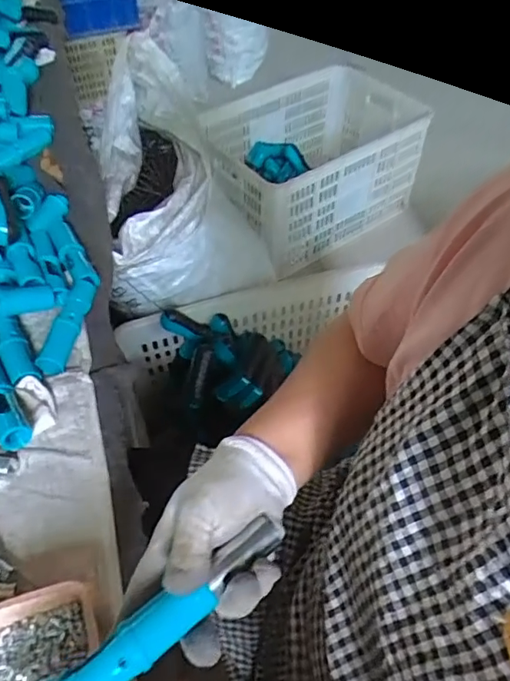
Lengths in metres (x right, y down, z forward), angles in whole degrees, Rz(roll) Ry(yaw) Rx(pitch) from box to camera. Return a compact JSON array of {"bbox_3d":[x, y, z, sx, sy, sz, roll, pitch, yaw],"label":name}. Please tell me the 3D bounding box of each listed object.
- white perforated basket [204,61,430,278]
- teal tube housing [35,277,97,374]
[{"bbox_3d":[0.162,-0.539,1.550,0.625,0.326,0.429,-30,57,-23],"label":"white perforated basket"},{"bbox_3d":[-0.214,-0.020,0.589,0.024,0.033,0.132,5,50,4],"label":"teal tube housing"}]

